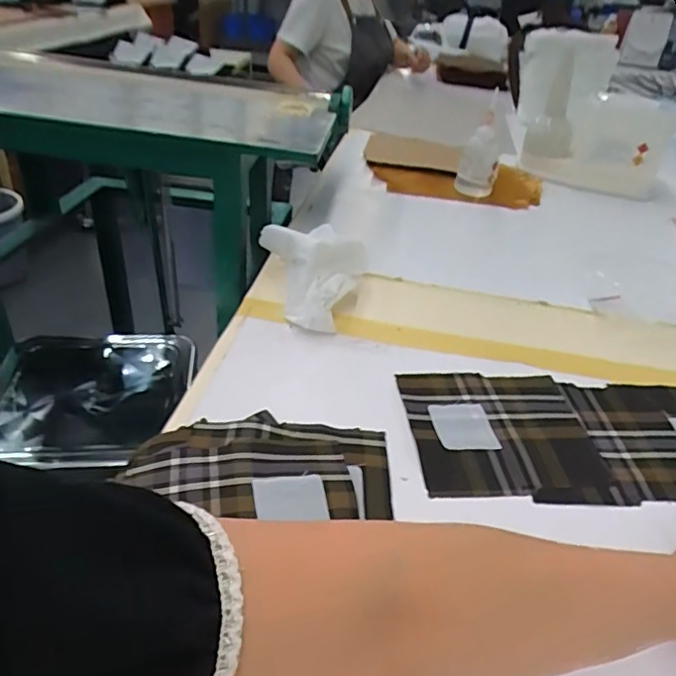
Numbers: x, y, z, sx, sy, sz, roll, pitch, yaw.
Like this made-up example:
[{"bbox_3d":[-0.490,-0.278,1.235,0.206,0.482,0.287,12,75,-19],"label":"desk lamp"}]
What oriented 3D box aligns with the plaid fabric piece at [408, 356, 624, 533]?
[{"bbox_3d":[0.111,0.082,0.508,0.096,0.005,0.151,0,36,-11],"label":"plaid fabric piece"}]

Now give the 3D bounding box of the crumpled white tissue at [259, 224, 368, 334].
[{"bbox_3d":[-0.035,-0.072,0.638,0.126,0.067,0.141,7,35,-1],"label":"crumpled white tissue"}]

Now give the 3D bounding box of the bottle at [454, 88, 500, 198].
[{"bbox_3d":[0.247,-0.322,0.961,0.068,0.158,0.069,15,36,11],"label":"bottle"}]

